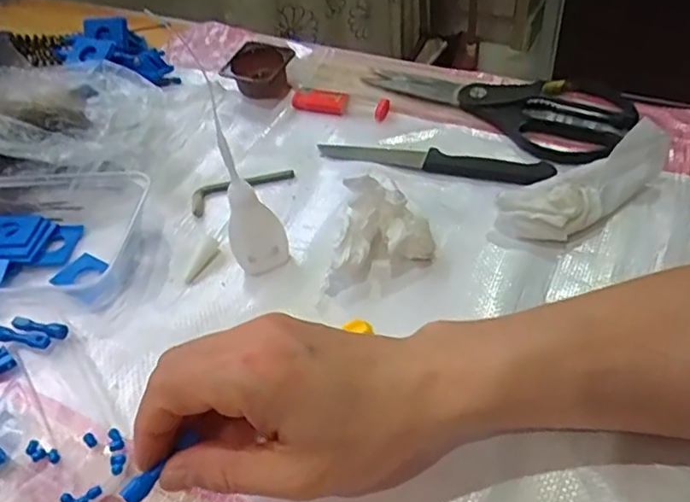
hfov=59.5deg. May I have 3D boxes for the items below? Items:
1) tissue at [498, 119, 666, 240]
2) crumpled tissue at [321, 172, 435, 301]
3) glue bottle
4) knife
[{"bbox_3d":[0.158,-0.045,0.398,0.126,0.038,0.041,-29,51,-19],"label":"tissue"},{"bbox_3d":[0.017,-0.015,0.382,0.073,0.058,0.049,-15,48,-7],"label":"crumpled tissue"},{"bbox_3d":[-0.062,-0.040,0.367,0.033,0.131,0.033,-17,48,-9],"label":"glue bottle"},{"bbox_3d":[0.062,-0.068,0.447,0.172,0.012,0.033,13,50,17],"label":"knife"}]

